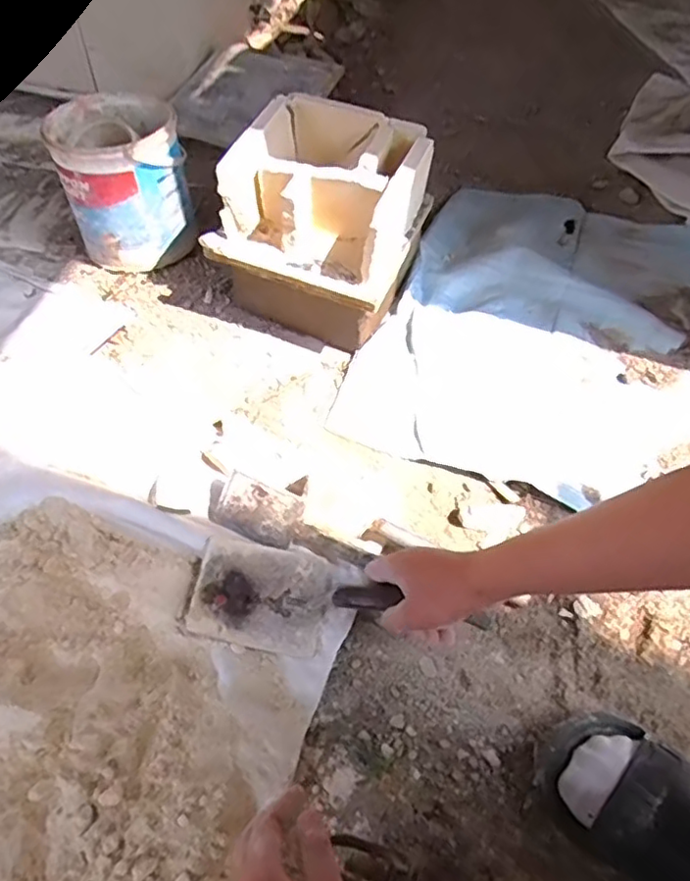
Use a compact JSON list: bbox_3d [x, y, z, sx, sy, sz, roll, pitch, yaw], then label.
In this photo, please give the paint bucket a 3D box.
[{"bbox_3d":[-0.326,-0.383,0.942,0.167,0.191,0.188,-18,55,-13],"label":"paint bucket"}]

